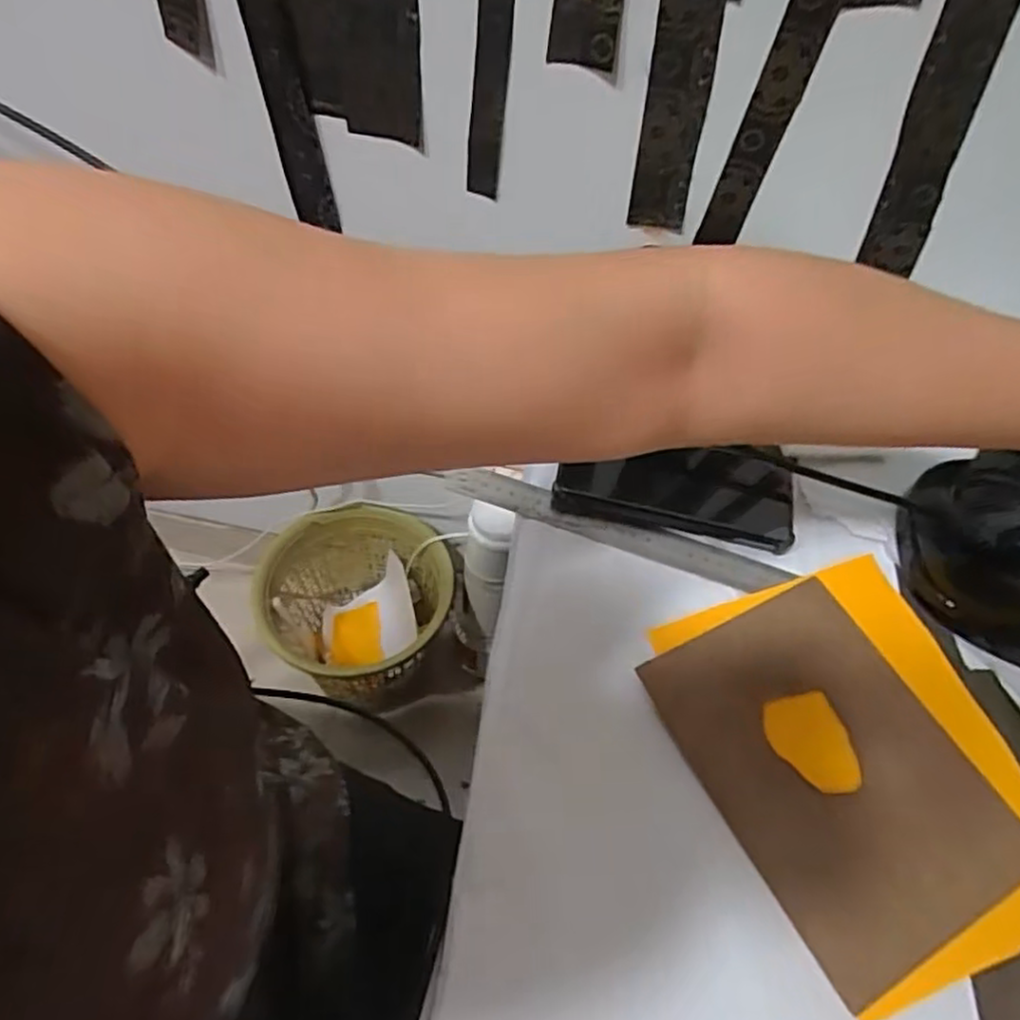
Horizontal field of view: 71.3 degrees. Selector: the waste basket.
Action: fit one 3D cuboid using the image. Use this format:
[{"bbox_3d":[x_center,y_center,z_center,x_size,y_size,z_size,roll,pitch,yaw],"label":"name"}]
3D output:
[{"bbox_3d":[-0.217,0.154,1.065,0.251,0.238,0.241,2,55,-2],"label":"waste basket"}]

